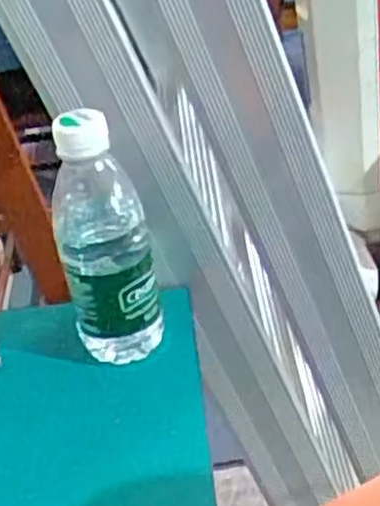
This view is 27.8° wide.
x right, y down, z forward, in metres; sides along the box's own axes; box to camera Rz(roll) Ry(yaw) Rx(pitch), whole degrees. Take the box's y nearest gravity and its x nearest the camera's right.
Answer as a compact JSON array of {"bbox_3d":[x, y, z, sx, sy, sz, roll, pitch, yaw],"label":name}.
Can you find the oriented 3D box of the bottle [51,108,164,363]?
[{"bbox_3d":[-0.056,-0.009,0.508,0.061,0.176,0.053,-14,35,-8],"label":"bottle"}]

